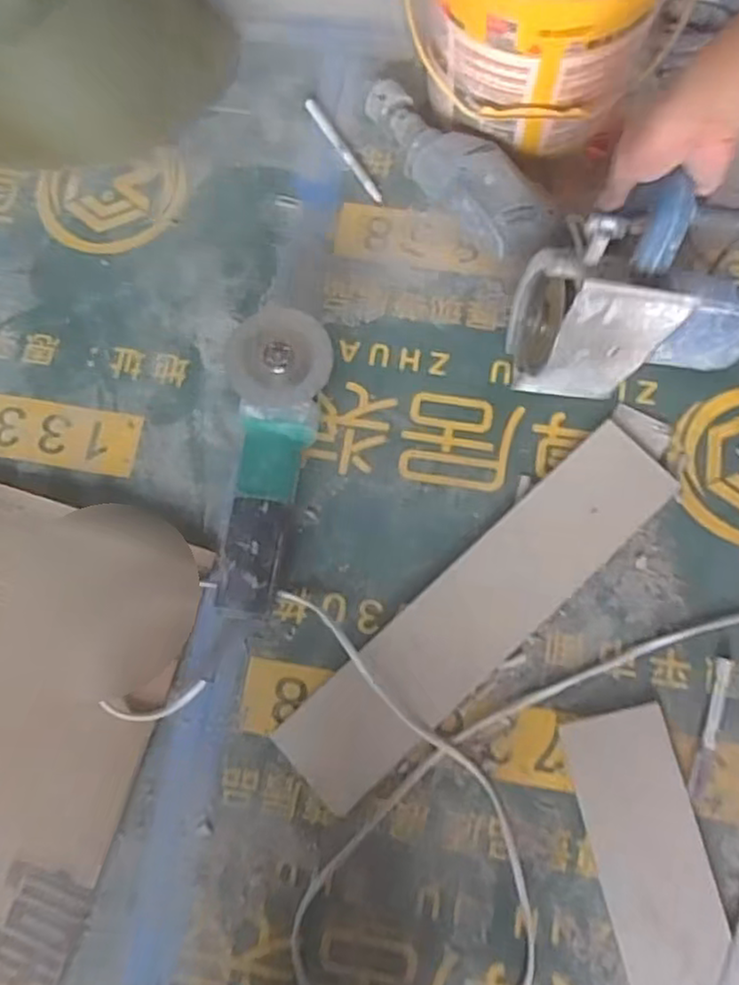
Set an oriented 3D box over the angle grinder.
[{"bbox_3d":[-0.098,0.000,0.641,0.085,0.097,0.321,8,79,4],"label":"angle grinder"}]

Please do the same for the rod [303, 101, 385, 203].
[{"bbox_3d":[-0.029,-0.380,0.778,0.014,0.013,0.149,-31,77,-6],"label":"rod"}]

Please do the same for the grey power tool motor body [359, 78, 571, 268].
[{"bbox_3d":[0.093,-0.335,0.738,0.080,0.063,0.264,-39,78,-8],"label":"grey power tool motor body"}]

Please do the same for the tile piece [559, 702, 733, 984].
[{"bbox_3d":[0.252,0.360,0.588,0.094,0.011,0.338,-12,76,-1],"label":"tile piece"}]

